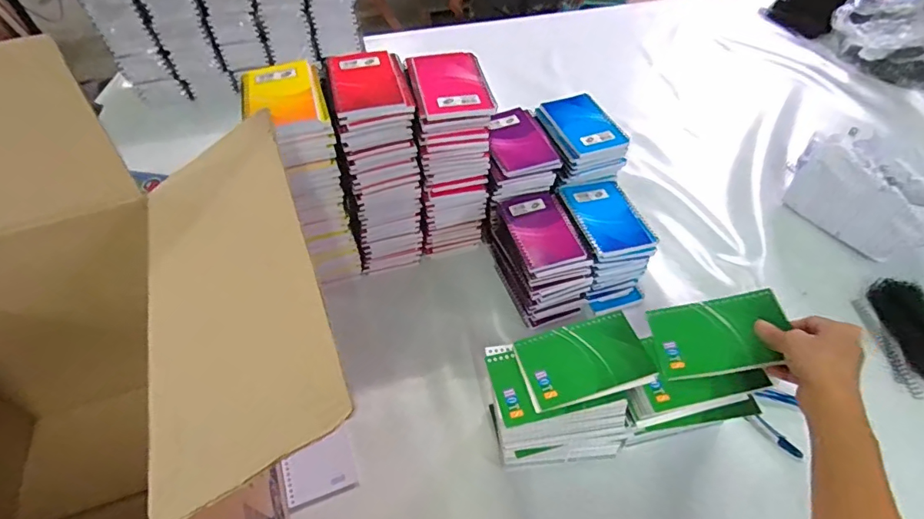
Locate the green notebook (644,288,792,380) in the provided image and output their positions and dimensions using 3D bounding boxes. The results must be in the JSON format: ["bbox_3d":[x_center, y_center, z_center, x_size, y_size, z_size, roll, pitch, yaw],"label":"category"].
[{"bbox_3d":[0.275,0.079,0.519,0.133,0.006,0.083,-12,52,11],"label":"green notebook"}]

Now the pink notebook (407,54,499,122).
[{"bbox_3d":[-0.015,-0.221,0.613,0.092,0.022,0.121,-11,51,-6],"label":"pink notebook"}]

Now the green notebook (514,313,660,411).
[{"bbox_3d":[0.129,0.104,0.514,0.135,0.016,0.081,-13,51,-9],"label":"green notebook"}]

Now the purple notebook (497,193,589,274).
[{"bbox_3d":[0.113,-0.041,0.679,0.083,0.016,0.126,-15,52,-11],"label":"purple notebook"}]

